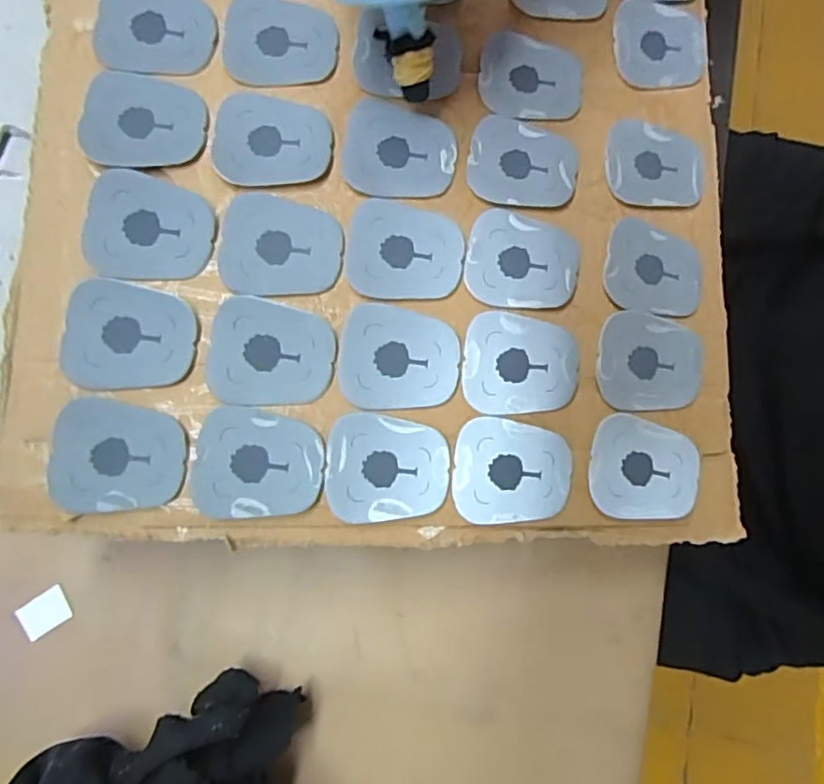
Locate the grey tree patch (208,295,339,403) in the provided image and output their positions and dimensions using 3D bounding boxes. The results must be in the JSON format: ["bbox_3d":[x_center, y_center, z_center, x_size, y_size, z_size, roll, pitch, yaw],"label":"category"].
[{"bbox_3d":[-0.044,-0.012,0.189,0.038,0.005,0.032,7,79,1],"label":"grey tree patch"}]

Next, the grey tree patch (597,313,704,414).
[{"bbox_3d":[0.084,-0.011,0.211,0.039,0.008,0.033,-1,79,0],"label":"grey tree patch"}]

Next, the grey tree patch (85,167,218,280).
[{"bbox_3d":[-0.083,-0.053,0.193,0.037,0.004,0.033,2,89,-9],"label":"grey tree patch"}]

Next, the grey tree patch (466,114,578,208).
[{"bbox_3d":[0.040,-0.082,0.214,0.038,0.004,0.033,8,79,1],"label":"grey tree patch"}]

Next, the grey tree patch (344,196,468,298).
[{"bbox_3d":[-0.003,-0.047,0.203,0.039,0.004,0.034,6,82,-5],"label":"grey tree patch"}]

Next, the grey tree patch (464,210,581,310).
[{"bbox_3d":[0.038,-0.045,0.209,0.039,0.004,0.034,8,80,-5],"label":"grey tree patch"}]

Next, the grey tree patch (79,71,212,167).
[{"bbox_3d":[-0.089,-0.090,0.198,0.038,0.004,0.033,-2,79,-1],"label":"grey tree patch"}]

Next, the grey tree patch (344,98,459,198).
[{"bbox_3d":[-0.004,-0.083,0.209,0.038,0.005,0.035,9,79,1],"label":"grey tree patch"}]

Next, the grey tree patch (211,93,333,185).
[{"bbox_3d":[-0.047,-0.086,0.202,0.038,0.004,0.033,-2,79,-1],"label":"grey tree patch"}]

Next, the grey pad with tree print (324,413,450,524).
[{"bbox_3d":[-0.008,0.024,0.191,0.038,0.005,0.033,1,79,0],"label":"grey pad with tree print"}]

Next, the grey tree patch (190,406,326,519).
[{"bbox_3d":[-0.048,0.021,0.184,0.039,0.004,0.033,1,79,0],"label":"grey tree patch"}]

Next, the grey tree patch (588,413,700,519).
[{"bbox_3d":[0.079,0.027,0.204,0.038,0.004,0.033,12,82,-7],"label":"grey tree patch"}]

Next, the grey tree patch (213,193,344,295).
[{"bbox_3d":[-0.043,-0.047,0.198,0.038,0.004,0.033,6,81,-8],"label":"grey tree patch"}]

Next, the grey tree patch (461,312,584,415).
[{"bbox_3d":[0.036,-0.010,0.202,0.038,0.006,0.033,-3,79,-1],"label":"grey tree patch"}]

